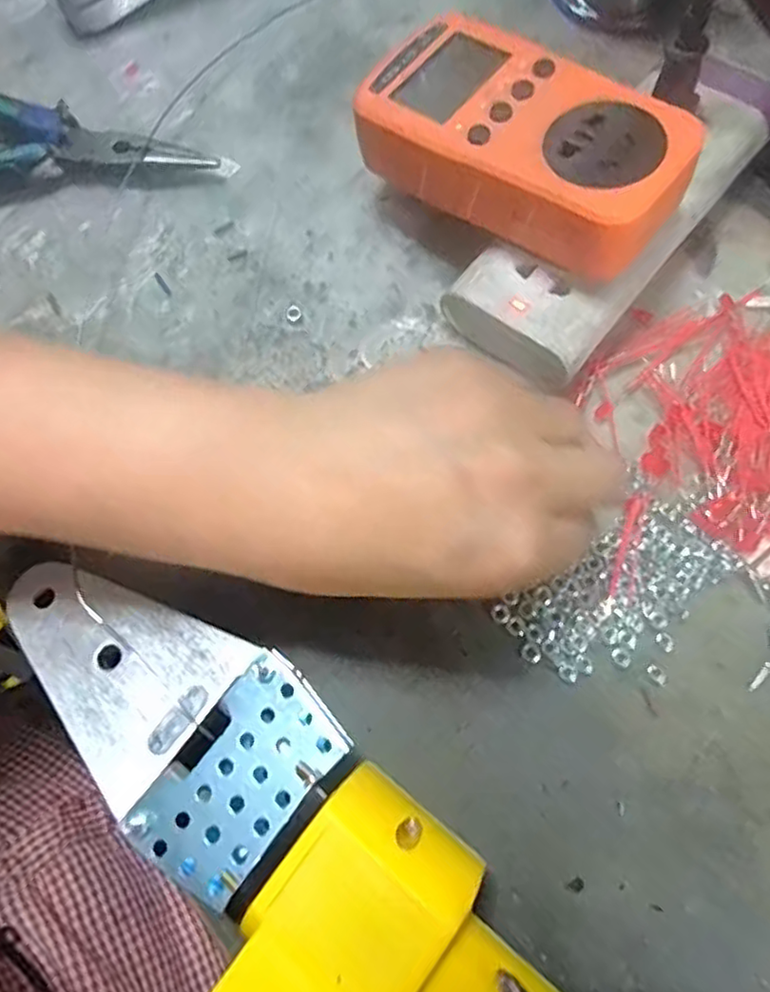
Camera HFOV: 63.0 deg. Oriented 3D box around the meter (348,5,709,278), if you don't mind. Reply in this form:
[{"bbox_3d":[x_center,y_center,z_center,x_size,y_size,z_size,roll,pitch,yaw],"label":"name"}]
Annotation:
[{"bbox_3d":[0.053,-0.140,0.242,0.126,0.032,0.068,34,78,10],"label":"meter"}]

